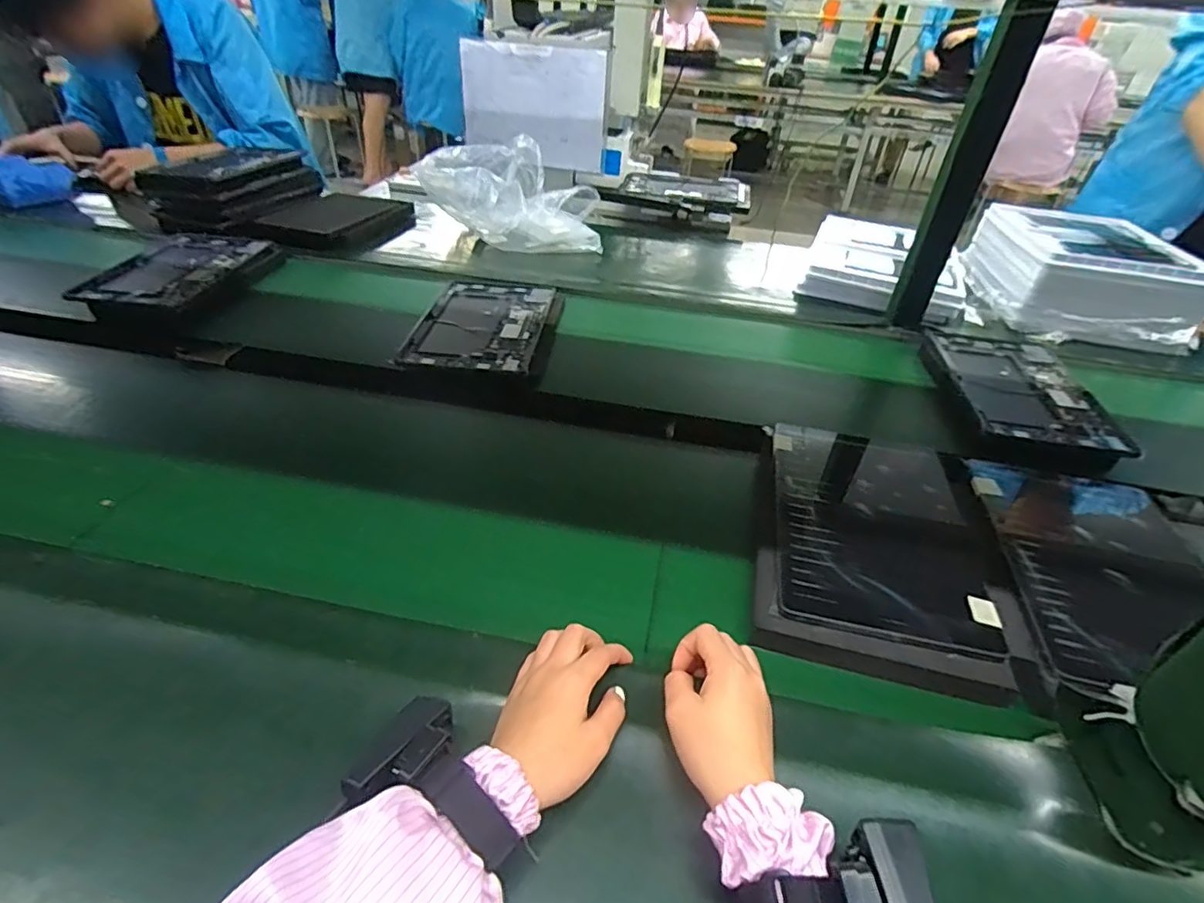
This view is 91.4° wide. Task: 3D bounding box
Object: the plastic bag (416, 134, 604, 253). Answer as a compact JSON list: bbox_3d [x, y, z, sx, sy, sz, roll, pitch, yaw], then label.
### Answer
[{"bbox_3d":[-0.160,-0.462,1.077,0.327,0.156,0.152,-4,39,-13],"label":"plastic bag"}]

